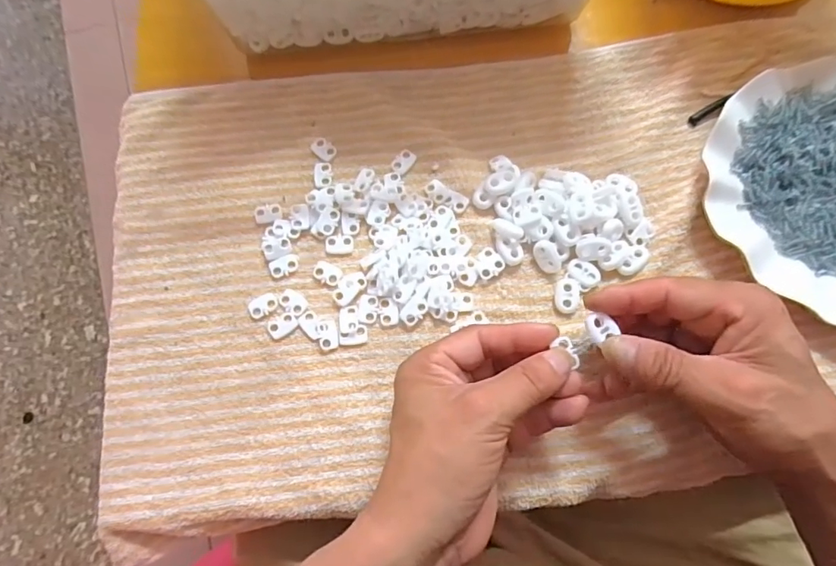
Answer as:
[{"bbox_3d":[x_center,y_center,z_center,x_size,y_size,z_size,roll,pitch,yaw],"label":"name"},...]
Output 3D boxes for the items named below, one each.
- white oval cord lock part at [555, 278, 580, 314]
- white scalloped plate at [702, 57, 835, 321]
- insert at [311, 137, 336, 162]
[{"bbox_3d":[0.097,0.008,0.318,0.015,0.004,0.023,4,75,0],"label":"white oval cord lock part"},{"bbox_3d":[0.289,-0.066,0.333,0.173,0.032,0.177,0,75,-1],"label":"white scalloped plate"},{"bbox_3d":[-0.067,-0.094,0.347,0.019,0.004,0.013,34,77,7],"label":"insert"}]

